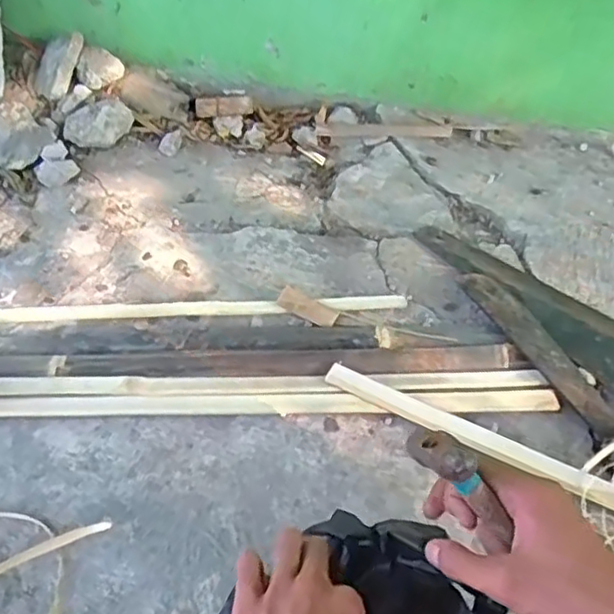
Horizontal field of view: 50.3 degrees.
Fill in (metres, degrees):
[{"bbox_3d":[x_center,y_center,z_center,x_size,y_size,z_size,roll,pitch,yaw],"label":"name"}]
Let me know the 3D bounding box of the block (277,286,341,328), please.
[{"bbox_3d":[0.001,0.001,0.788,0.072,0.008,0.028,28,82,-2],"label":"block"}]

